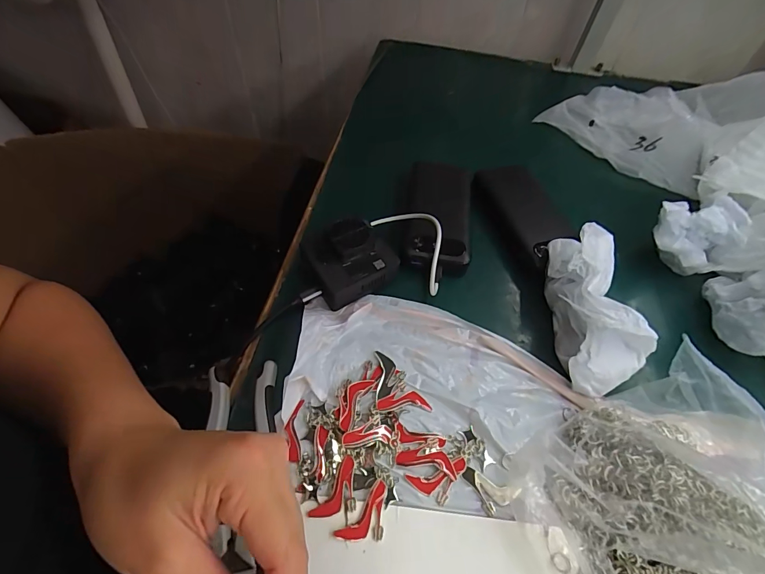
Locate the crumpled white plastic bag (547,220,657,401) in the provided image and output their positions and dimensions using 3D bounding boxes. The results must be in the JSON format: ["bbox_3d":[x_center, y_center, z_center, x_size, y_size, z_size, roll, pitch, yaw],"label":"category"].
[{"bbox_3d":[0.189,0.017,0.332,0.069,0.079,0.147,1,67,-3],"label":"crumpled white plastic bag"}]

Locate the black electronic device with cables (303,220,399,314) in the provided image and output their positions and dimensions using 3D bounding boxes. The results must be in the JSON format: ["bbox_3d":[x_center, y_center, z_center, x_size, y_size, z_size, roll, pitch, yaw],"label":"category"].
[{"bbox_3d":[-0.031,-0.027,0.371,0.079,0.043,0.068,-25,60,-20],"label":"black electronic device with cables"}]

